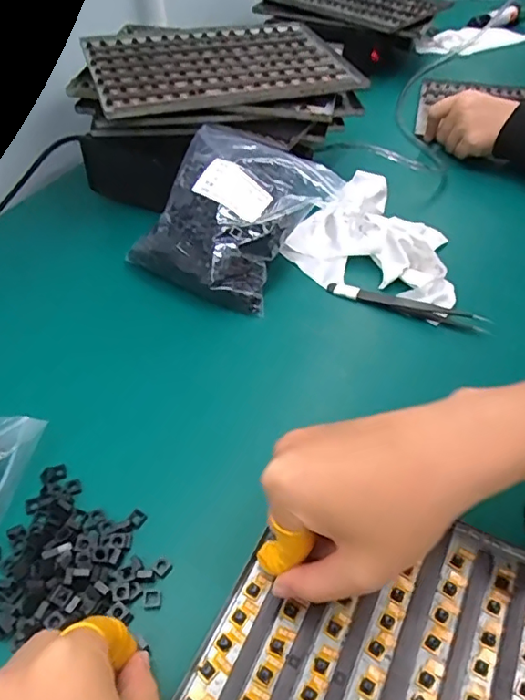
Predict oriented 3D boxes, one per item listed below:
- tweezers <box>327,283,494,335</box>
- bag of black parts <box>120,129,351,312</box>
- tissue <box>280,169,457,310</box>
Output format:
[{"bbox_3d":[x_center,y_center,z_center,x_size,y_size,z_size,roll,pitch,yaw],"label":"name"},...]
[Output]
[{"bbox_3d":[0.116,-0.039,0.438,0.129,0.013,0.012,18,49,16],"label":"tweezers"},{"bbox_3d":[-0.024,-0.120,0.471,0.124,0.076,0.148,24,51,21],"label":"bag of black parts"},{"bbox_3d":[0.098,-0.121,0.503,0.141,0.032,0.199,7,47,7],"label":"tissue"}]

